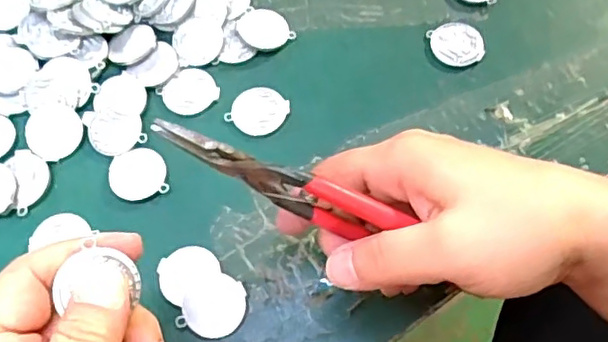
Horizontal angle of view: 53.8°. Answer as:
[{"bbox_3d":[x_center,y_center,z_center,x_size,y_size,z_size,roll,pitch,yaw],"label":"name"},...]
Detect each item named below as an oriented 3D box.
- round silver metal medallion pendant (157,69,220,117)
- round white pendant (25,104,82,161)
[{"bbox_3d":[-0.064,-0.045,0.336,0.030,0.004,0.029,0,66,1],"label":"round silver metal medallion pendant"},{"bbox_3d":[-0.135,-0.021,0.324,0.029,0.004,0.031,-23,67,-9],"label":"round white pendant"}]

